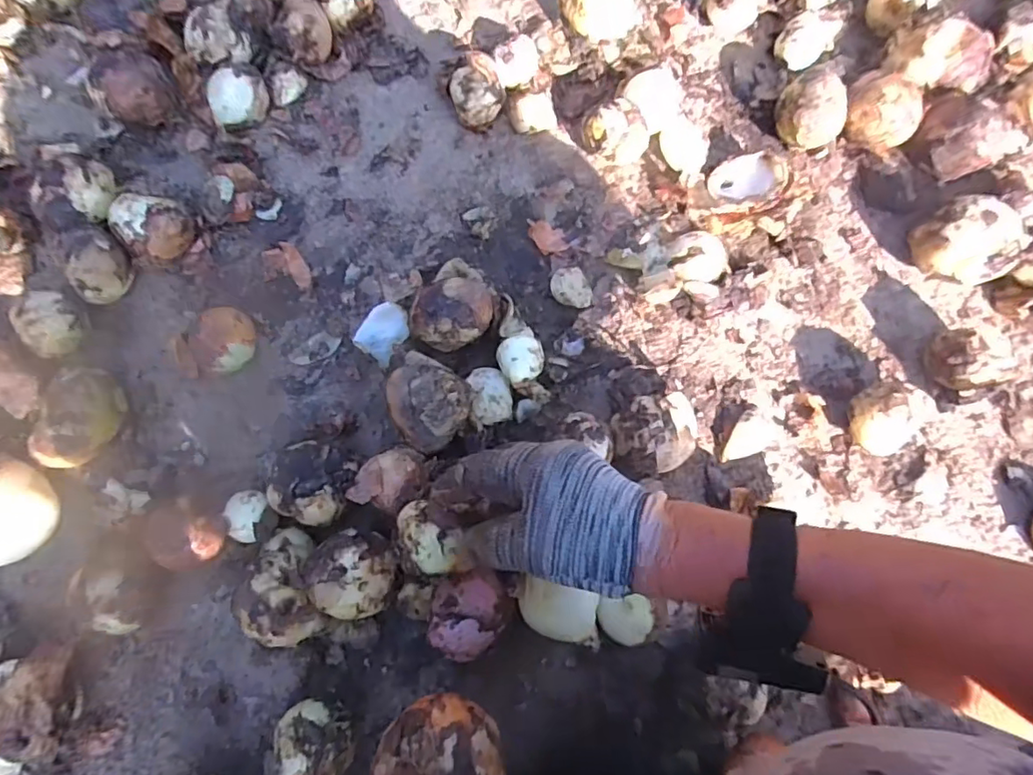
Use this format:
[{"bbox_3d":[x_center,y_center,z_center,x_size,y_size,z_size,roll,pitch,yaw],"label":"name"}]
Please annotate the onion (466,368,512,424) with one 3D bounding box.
[{"bbox_3d":[-0.022,0.008,0.483,0.033,0.024,0.047,-13,78,-4],"label":"onion"}]

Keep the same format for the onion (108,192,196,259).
[{"bbox_3d":[-0.305,-0.135,0.482,0.046,0.051,0.048,0,79,-2],"label":"onion"}]

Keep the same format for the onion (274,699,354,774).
[{"bbox_3d":[-0.145,0.256,0.414,0.048,0.049,0.056,-42,84,-9],"label":"onion"}]

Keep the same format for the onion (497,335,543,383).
[{"bbox_3d":[0.004,-0.021,0.476,0.037,0.035,0.038,0,79,-2],"label":"onion"}]

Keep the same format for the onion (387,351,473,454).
[{"bbox_3d":[-0.069,0.014,0.448,0.061,0.050,0.064,30,79,3],"label":"onion"}]

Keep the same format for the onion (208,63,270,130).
[{"bbox_3d":[-0.253,-0.265,0.515,0.053,0.035,0.041,-32,80,-7],"label":"onion"}]

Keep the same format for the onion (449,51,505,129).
[{"bbox_3d":[-0.036,-0.269,0.524,0.046,0.052,0.051,-14,78,-4],"label":"onion"}]

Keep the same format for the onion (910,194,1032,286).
[{"bbox_3d":[0.394,-0.125,0.503,0.070,0.062,0.073,-27,80,-6],"label":"onion"}]

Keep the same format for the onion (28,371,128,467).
[{"bbox_3d":[-0.351,0.025,0.455,0.061,0.056,0.077,-6,78,-2],"label":"onion"}]

